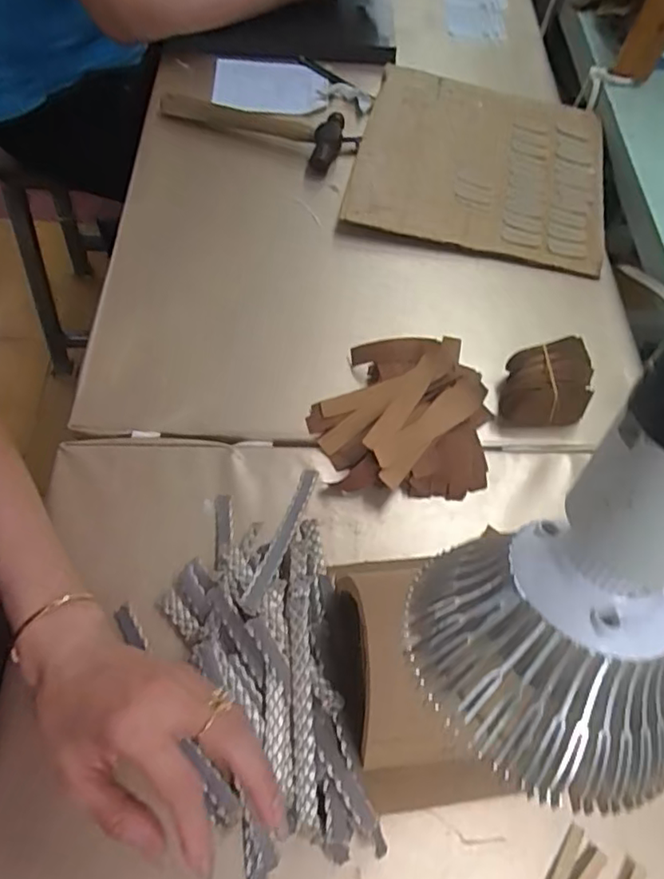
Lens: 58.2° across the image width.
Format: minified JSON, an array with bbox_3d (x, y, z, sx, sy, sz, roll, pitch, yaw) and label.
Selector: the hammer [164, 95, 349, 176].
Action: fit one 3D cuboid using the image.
[{"bbox_3d":[-0.096,-0.369,0.702,0.224,0.049,0.057,22,62,7],"label":"hammer"}]

